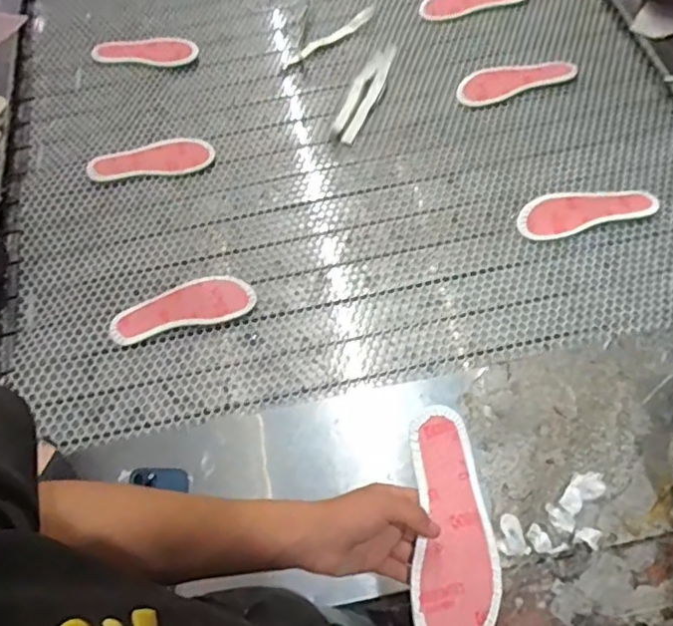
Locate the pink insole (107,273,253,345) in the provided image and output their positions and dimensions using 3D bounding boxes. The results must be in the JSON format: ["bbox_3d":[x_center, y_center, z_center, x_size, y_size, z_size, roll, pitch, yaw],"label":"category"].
[{"bbox_3d":[-0.237,-0.011,0.918,0.216,0.010,0.086,-14,62,-9],"label":"pink insole"}]

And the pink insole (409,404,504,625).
[{"bbox_3d":[0.108,0.202,0.557,0.078,0.016,0.220,-3,78,1],"label":"pink insole"}]

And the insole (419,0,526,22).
[{"bbox_3d":[0.273,-0.636,1.200,0.216,0.011,0.081,-13,64,-4],"label":"insole"}]

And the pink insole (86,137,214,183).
[{"bbox_3d":[-0.329,-0.267,1.054,0.219,0.015,0.082,-14,64,-5],"label":"pink insole"}]

